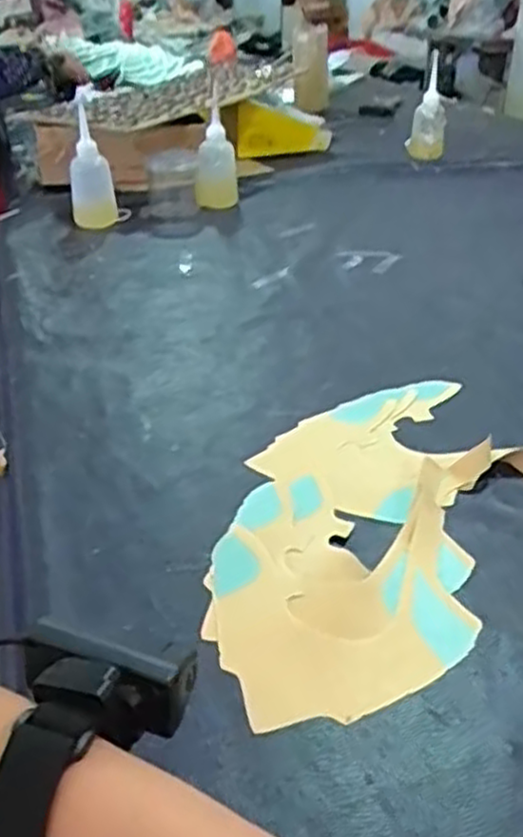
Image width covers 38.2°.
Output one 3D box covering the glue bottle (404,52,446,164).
[{"bbox_3d":[0.320,-0.589,1.436,0.071,0.181,0.061,6,32,10],"label":"glue bottle"}]

